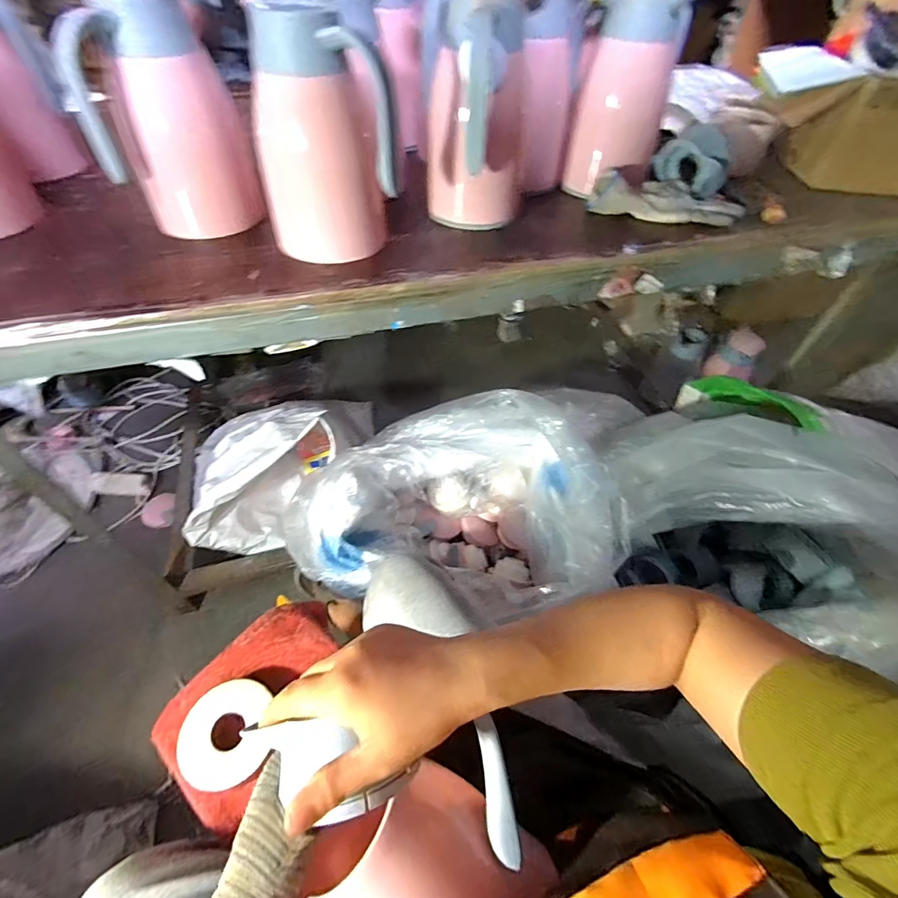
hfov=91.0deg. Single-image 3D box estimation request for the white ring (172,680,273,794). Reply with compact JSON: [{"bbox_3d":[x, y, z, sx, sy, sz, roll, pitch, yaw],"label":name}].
[{"bbox_3d":[-0.247,0.312,0.484,0.088,0.020,0.096,1,51,-2],"label":"white ring"}]

